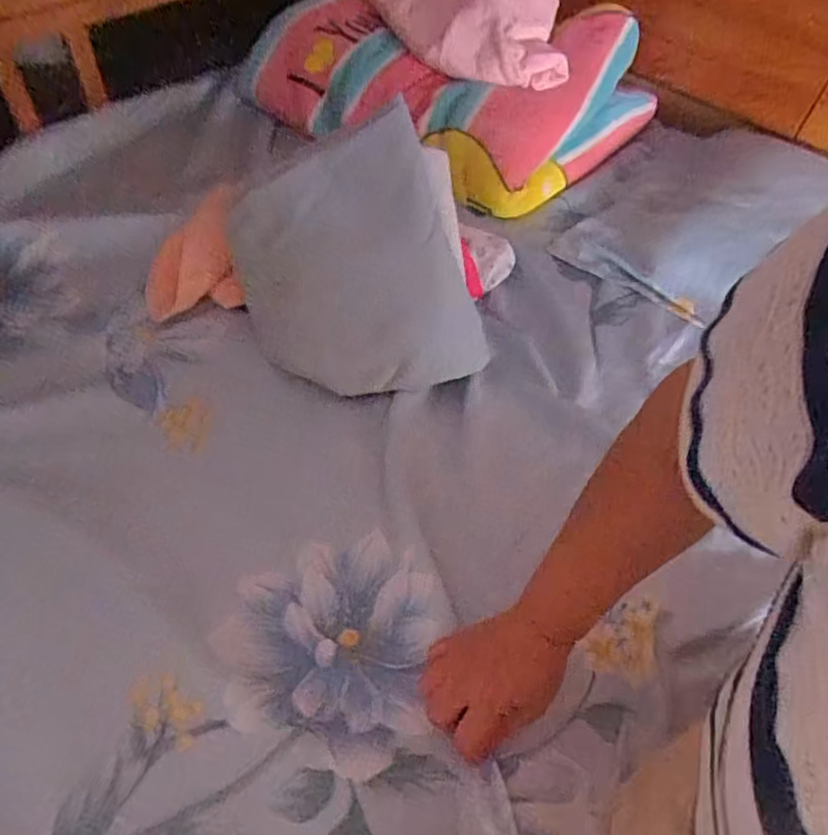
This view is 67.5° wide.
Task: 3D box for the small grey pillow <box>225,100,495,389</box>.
[{"bbox_3d":[-0.073,-0.162,0.688,0.253,0.273,0.062,-13,10,8],"label":"small grey pillow"}]

